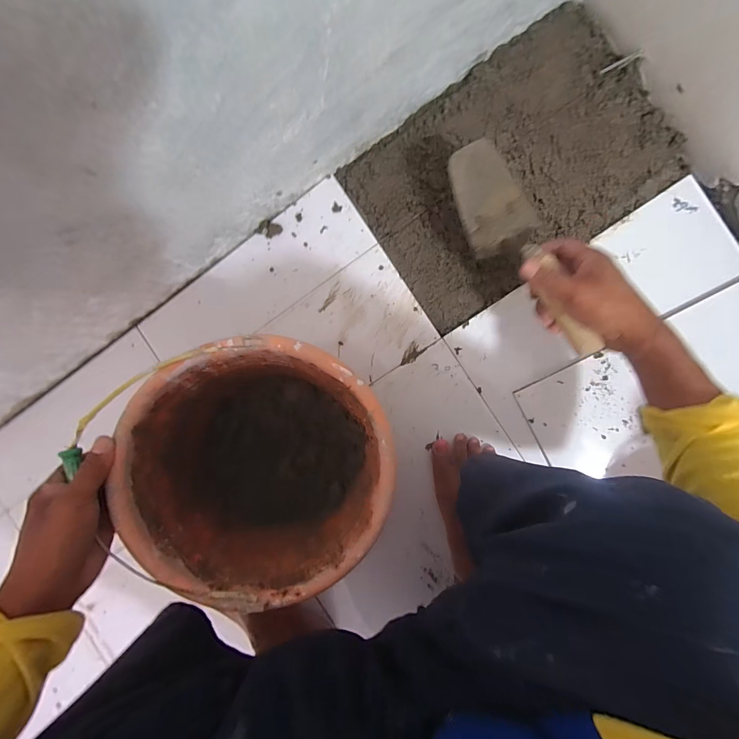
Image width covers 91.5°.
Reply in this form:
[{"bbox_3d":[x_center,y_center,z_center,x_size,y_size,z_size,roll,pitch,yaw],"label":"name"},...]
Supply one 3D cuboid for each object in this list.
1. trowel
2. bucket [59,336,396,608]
[{"bbox_3d":[0.185,-0.146,0.438,0.087,0.045,0.287,-27,79,7],"label":"trowel"},{"bbox_3d":[-0.126,0.107,0.466,0.283,0.213,0.283,0,88,-5],"label":"bucket"}]

